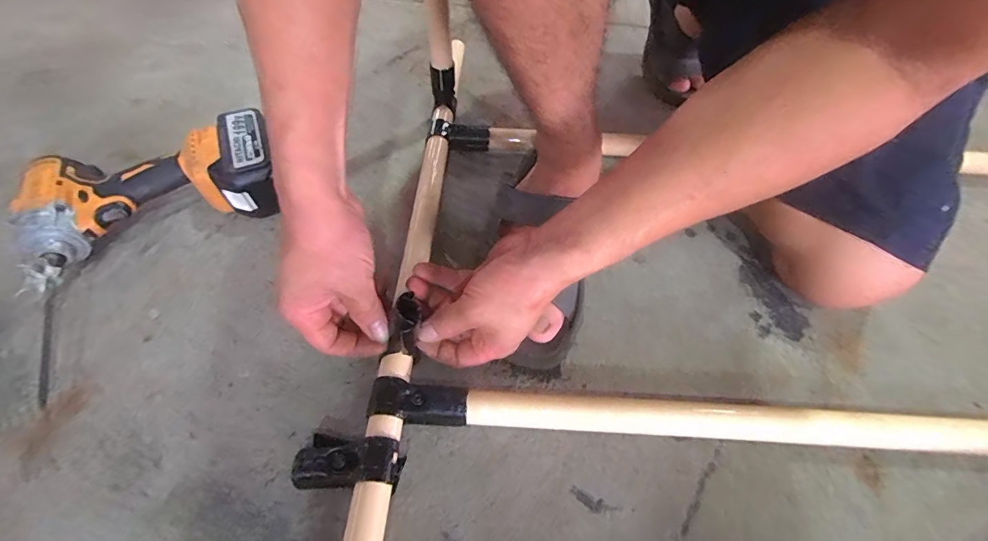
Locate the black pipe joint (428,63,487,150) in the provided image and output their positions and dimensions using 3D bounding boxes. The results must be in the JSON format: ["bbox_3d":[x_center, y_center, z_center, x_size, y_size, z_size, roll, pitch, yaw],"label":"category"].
[{"bbox_3d":[-0.055,-0.200,0.556,0.058,0.075,0.099,-26,59,-17],"label":"black pipe joint"}]

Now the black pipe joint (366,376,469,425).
[{"bbox_3d":[-0.064,0.114,0.372,0.082,0.037,0.030,6,55,4],"label":"black pipe joint"}]

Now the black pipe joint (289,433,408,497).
[{"bbox_3d":[-0.115,0.152,0.349,0.084,0.031,0.040,1,55,1],"label":"black pipe joint"}]

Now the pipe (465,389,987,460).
[{"bbox_3d":[0.345,0.135,0.359,0.725,0.037,0.034,3,55,2],"label":"pipe"}]

